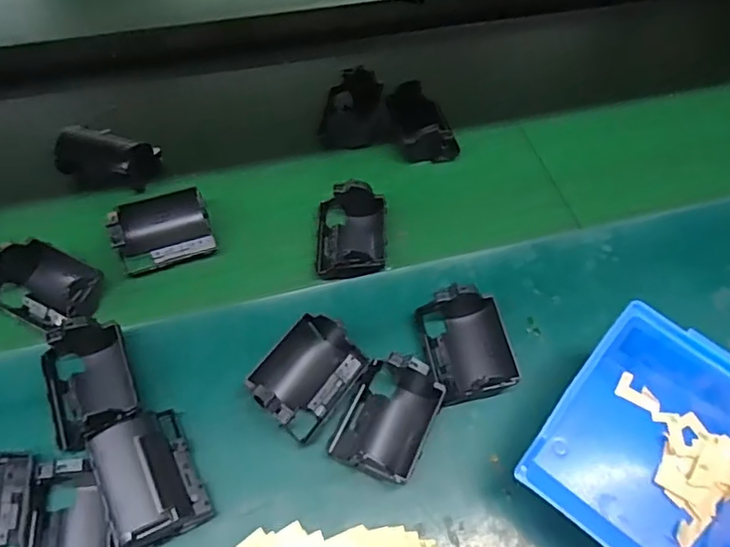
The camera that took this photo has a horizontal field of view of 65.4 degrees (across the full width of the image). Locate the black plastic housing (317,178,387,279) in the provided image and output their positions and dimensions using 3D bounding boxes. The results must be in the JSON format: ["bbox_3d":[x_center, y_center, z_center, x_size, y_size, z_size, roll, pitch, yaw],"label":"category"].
[{"bbox_3d":[-0.010,-0.034,0.435,0.054,0.028,0.073,-1,59,-4],"label":"black plastic housing"}]

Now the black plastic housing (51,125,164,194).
[{"bbox_3d":[-0.213,-0.096,0.465,0.071,0.044,0.049,7,59,2],"label":"black plastic housing"}]

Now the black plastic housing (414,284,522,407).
[{"bbox_3d":[0.070,0.047,0.380,0.052,0.036,0.072,-10,60,-9],"label":"black plastic housing"}]

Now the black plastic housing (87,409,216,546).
[{"bbox_3d":[-0.122,0.116,0.323,0.046,0.034,0.069,-25,63,-17],"label":"black plastic housing"}]

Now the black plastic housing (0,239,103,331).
[{"bbox_3d":[-0.226,0.006,0.398,0.073,0.032,0.049,23,60,11],"label":"black plastic housing"}]

